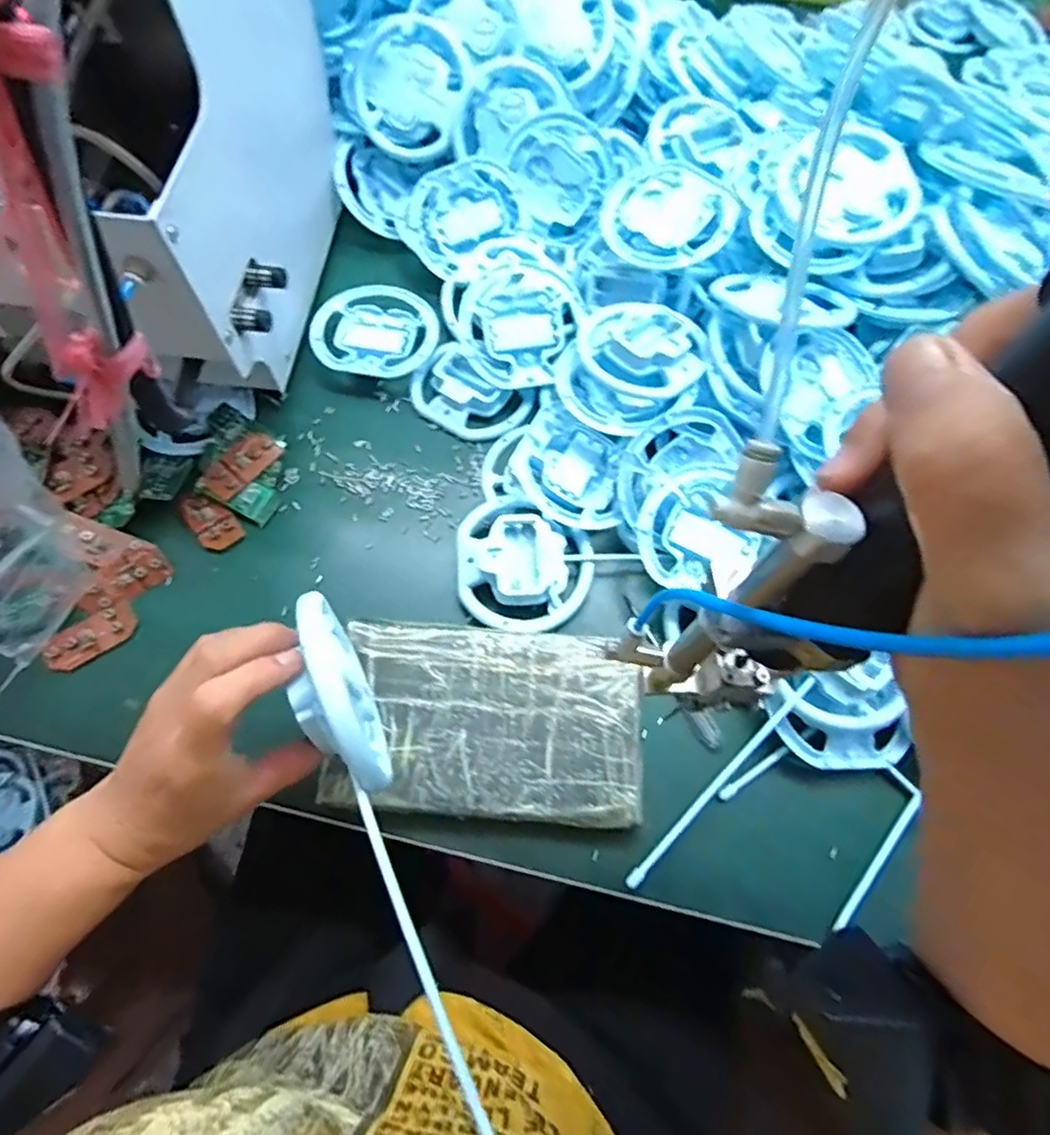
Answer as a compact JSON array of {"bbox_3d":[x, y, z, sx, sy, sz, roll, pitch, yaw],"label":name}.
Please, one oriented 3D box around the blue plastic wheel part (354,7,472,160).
[{"bbox_3d":[-0.098,-0.416,0.546,0.100,0.013,0.101,-29,100,19],"label":"blue plastic wheel part"}]

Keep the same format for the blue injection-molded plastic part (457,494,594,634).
[{"bbox_3d":[-0.005,-0.002,0.457,0.101,0.031,0.093,1,68,-1],"label":"blue injection-molded plastic part"}]

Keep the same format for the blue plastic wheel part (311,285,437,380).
[{"bbox_3d":[-0.130,-0.208,0.545,0.104,0.016,0.093,-8,69,-5],"label":"blue plastic wheel part"}]

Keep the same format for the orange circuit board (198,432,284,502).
[{"bbox_3d":[-0.223,-0.081,0.490,0.033,0.010,0.064,37,72,12],"label":"orange circuit board"}]

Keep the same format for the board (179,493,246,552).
[{"bbox_3d":[-0.240,-0.036,0.479,0.032,0.004,0.052,-35,82,-8],"label":"board"}]

